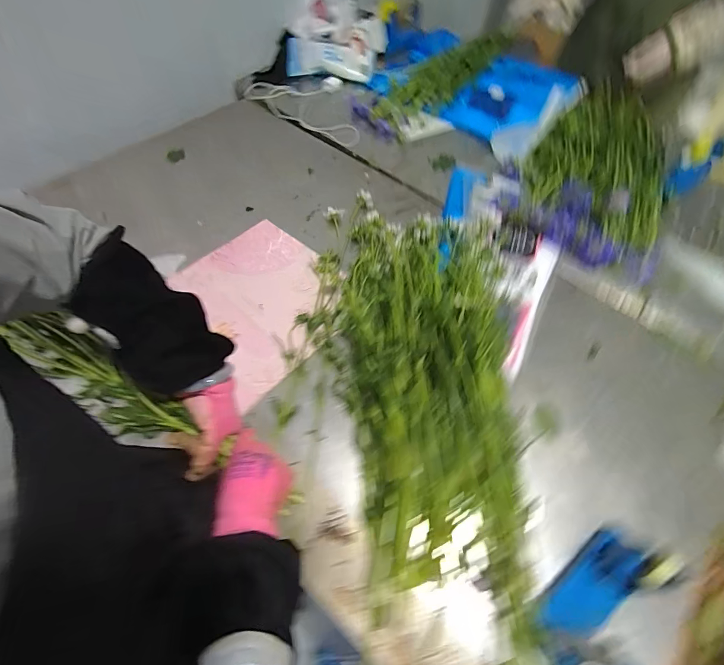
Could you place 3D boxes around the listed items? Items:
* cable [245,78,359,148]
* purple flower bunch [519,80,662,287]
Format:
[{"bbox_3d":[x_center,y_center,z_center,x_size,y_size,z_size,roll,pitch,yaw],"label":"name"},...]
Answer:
[{"bbox_3d":[-0.152,-0.755,1.161,0.458,0.029,0.252,33,65,17],"label":"cable"},{"bbox_3d":[0.652,-0.493,0.965,0.344,0.080,0.772,20,62,11],"label":"purple flower bunch"}]

